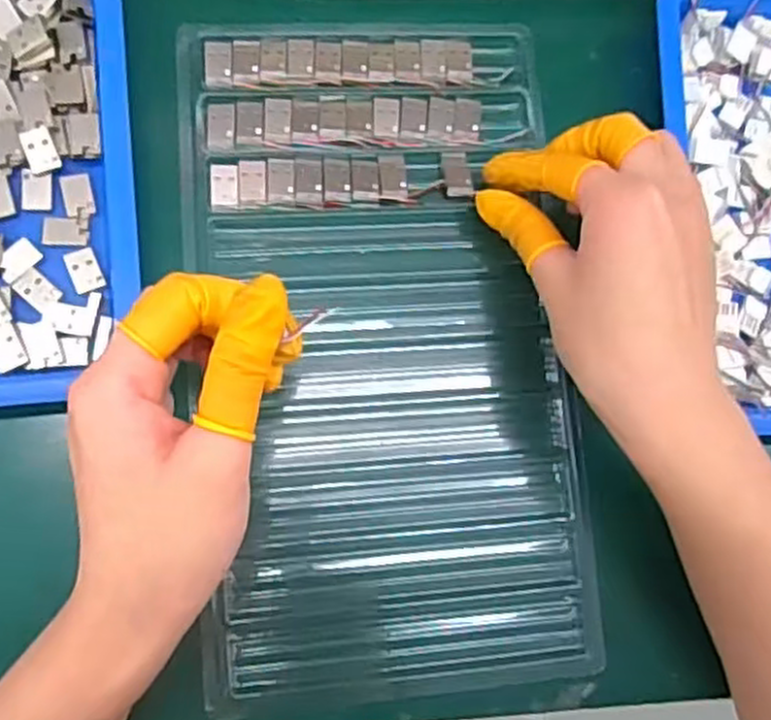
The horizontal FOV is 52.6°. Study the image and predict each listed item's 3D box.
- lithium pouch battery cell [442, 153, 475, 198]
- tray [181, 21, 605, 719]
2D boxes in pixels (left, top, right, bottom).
[{"bbox_3d":[0.033,-0.084,0.354,0.012,0.004,0.022,-4,68,-8],"label":"lithium pouch battery cell"},{"bbox_3d":[-0.002,-0.006,0.344,0.158,0.023,0.296,-6,85,-9],"label":"tray"}]

